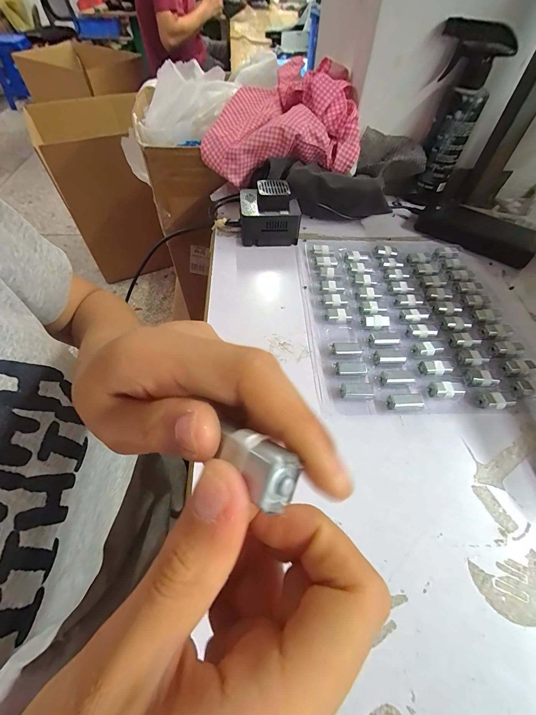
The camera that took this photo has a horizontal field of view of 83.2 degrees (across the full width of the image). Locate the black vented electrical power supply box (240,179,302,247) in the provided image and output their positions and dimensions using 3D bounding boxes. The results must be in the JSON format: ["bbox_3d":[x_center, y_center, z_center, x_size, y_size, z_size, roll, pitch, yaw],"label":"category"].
[{"bbox_3d":[0.002,-0.194,0.414,0.081,0.060,0.072,1,54,-1],"label":"black vented electrical power supply box"}]

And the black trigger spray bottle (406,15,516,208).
[{"bbox_3d":[0.262,-0.344,0.450,0.079,0.205,0.064,36,61,21],"label":"black trigger spray bottle"}]

